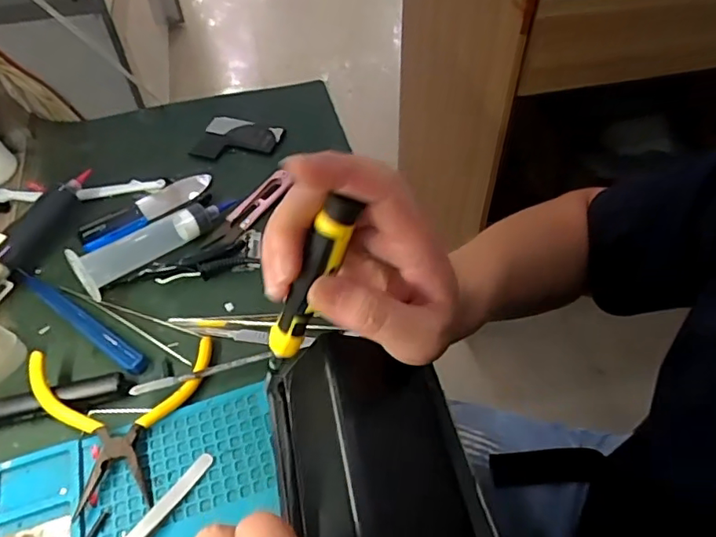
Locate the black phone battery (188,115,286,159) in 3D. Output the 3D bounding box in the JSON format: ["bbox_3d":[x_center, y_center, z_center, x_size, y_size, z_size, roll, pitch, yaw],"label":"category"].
[{"bbox_3d":[-0.117,-0.125,0.527,0.079,0.012,0.058,15,52,13],"label":"black phone battery"}]

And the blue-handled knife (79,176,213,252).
[{"bbox_3d":[-0.187,-0.054,0.480,0.118,0.008,0.037,-36,59,-25],"label":"blue-handled knife"}]

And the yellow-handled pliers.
[{"bbox_3d":[-0.149,0.094,0.343,0.111,0.021,0.104,-10,51,-8],"label":"yellow-handled pliers"}]

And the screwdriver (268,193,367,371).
[{"bbox_3d":[-0.025,0.011,0.253,0.012,0.105,0.013,-6,45,-37],"label":"screwdriver"}]

